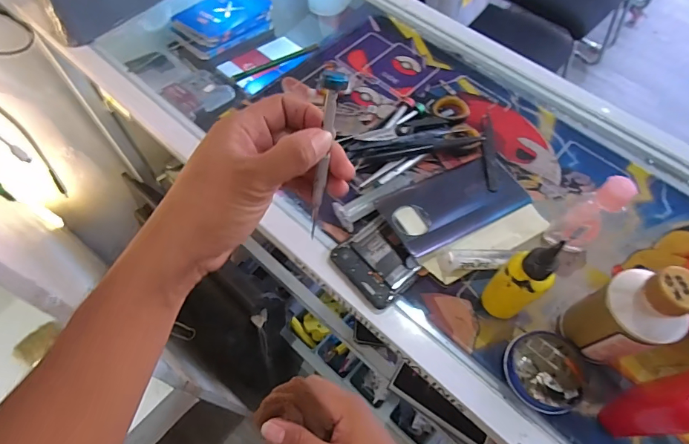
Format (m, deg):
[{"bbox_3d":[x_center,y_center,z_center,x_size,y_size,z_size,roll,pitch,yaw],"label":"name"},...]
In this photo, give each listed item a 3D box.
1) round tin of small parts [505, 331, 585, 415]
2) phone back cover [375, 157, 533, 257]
[{"bbox_3d":[0.167,0.124,0.352,0.060,0.019,0.062,0,62,0],"label":"round tin of small parts"},{"bbox_3d":[0.114,-0.021,0.428,0.158,0.011,0.072,-22,64,-21],"label":"phone back cover"}]

